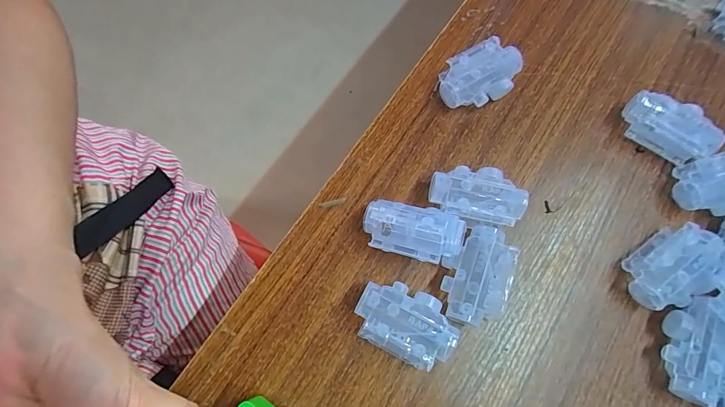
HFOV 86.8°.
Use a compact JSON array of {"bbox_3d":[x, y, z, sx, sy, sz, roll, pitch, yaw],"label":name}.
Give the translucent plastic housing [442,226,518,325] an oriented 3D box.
[{"bbox_3d":[0.081,0.052,0.275,0.044,0.028,0.067,18,73,5],"label":"translucent plastic housing"}]

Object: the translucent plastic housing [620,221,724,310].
[{"bbox_3d":[0.225,0.045,0.276,0.064,0.025,0.042,-35,76,-11],"label":"translucent plastic housing"}]

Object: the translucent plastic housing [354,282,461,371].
[{"bbox_3d":[0.030,0.083,0.265,0.069,0.028,0.045,27,74,8],"label":"translucent plastic housing"}]

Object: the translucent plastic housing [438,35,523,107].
[{"bbox_3d":[0.100,-0.106,0.318,0.069,0.033,0.040,-23,74,-8],"label":"translucent plastic housing"}]

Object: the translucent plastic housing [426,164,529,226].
[{"bbox_3d":[0.087,-0.005,0.291,0.071,0.027,0.043,13,73,3],"label":"translucent plastic housing"}]

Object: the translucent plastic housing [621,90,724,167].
[{"bbox_3d":[0.252,-0.064,0.315,0.072,0.026,0.038,33,75,9],"label":"translucent plastic housing"}]

